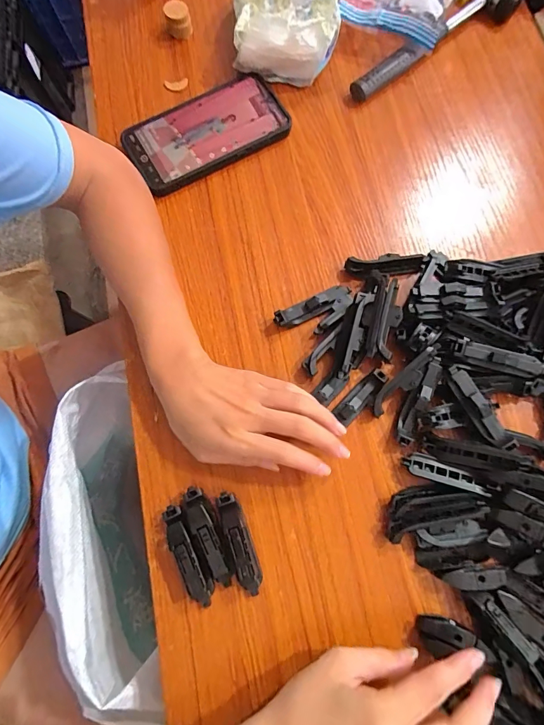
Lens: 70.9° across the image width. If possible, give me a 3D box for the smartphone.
[{"bbox_3d":[-0.067,-0.234,0.393,0.159,0.018,0.086,-33,77,-7],"label":"smartphone"}]

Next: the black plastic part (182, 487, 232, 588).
[{"bbox_3d":[-0.048,0.132,0.290,0.019,0.024,0.074,-27,76,-5],"label":"black plastic part"}]

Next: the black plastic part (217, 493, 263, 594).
[{"bbox_3d":[-0.024,0.137,0.290,0.017,0.024,0.074,-17,75,-3],"label":"black plastic part"}]

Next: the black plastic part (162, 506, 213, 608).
[{"bbox_3d":[-0.063,0.146,0.288,0.015,0.021,0.075,-26,76,-5],"label":"black plastic part"}]

